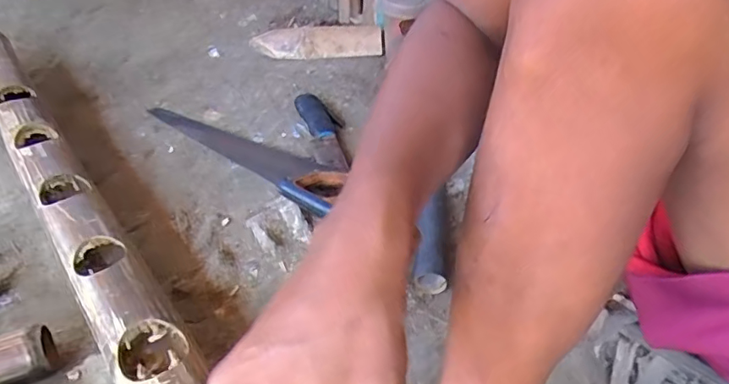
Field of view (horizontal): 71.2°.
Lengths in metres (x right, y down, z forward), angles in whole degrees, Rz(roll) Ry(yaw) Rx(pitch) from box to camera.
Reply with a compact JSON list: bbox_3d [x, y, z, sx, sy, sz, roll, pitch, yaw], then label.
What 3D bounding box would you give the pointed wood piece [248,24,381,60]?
[{"bbox_3d":[-0.108,-0.329,1.126,0.280,0.055,0.069,-3,41,-6],"label":"pointed wood piece"}]

